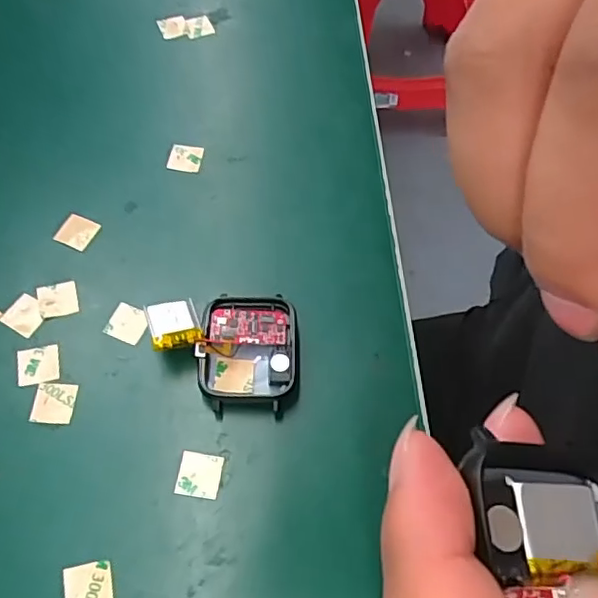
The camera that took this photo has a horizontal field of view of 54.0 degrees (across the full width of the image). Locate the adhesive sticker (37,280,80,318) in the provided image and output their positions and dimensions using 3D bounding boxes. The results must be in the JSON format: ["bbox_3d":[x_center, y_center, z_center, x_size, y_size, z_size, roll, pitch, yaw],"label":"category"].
[{"bbox_3d":[-0.100,0.000,0.243,0.015,0.004,0.015,-14,68,-14],"label":"adhesive sticker"}]

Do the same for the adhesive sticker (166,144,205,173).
[{"bbox_3d":[-0.055,-0.067,0.282,0.016,0.004,0.013,5,62,-1],"label":"adhesive sticker"}]

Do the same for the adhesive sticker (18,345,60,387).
[{"bbox_3d":[-0.102,0.025,0.229,0.015,0.004,0.016,-11,64,-9],"label":"adhesive sticker"}]

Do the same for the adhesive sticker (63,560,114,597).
[{"bbox_3d":[-0.070,0.096,0.196,0.015,0.004,0.015,-10,62,-11],"label":"adhesive sticker"}]

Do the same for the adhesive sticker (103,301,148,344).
[{"bbox_3d":[-0.070,0.009,0.240,0.015,0.004,0.016,19,63,7],"label":"adhesive sticker"}]

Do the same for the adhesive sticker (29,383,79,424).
[{"bbox_3d":[-0.093,0.040,0.224,0.016,0.004,0.015,4,63,-5],"label":"adhesive sticker"}]

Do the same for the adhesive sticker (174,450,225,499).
[{"bbox_3d":[-0.036,0.064,0.215,0.016,0.004,0.016,8,60,2],"label":"adhesive sticker"}]

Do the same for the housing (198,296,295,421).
[{"bbox_3d":[-0.020,0.021,0.232,0.037,0.012,0.046,1,63,-2],"label":"housing"}]

